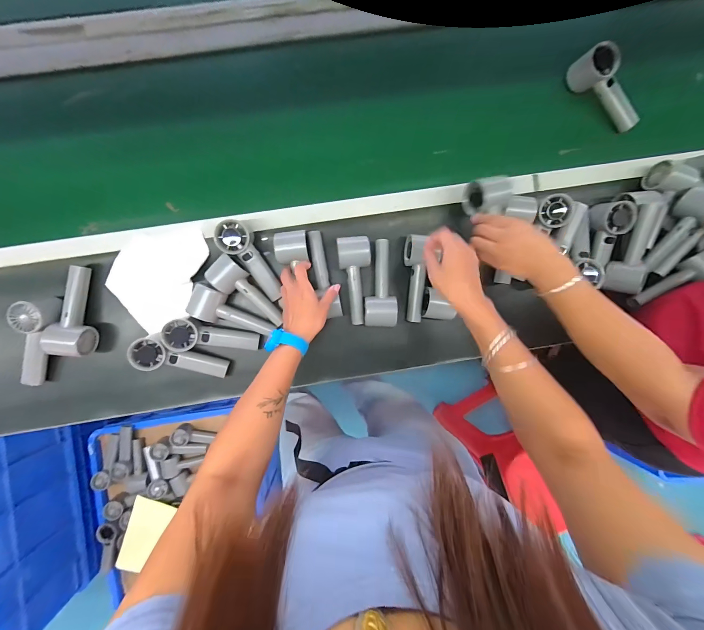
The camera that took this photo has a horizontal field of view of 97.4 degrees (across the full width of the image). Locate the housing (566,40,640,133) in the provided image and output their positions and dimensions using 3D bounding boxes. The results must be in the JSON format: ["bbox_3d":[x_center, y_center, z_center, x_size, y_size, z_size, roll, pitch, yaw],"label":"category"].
[{"bbox_3d":[0.466,-0.407,0.562,0.055,0.048,0.154,-33,92,-2],"label":"housing"}]

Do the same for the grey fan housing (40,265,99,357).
[{"bbox_3d":[-0.488,-0.005,0.558,0.060,0.060,0.159,12,90,-3],"label":"grey fan housing"}]

